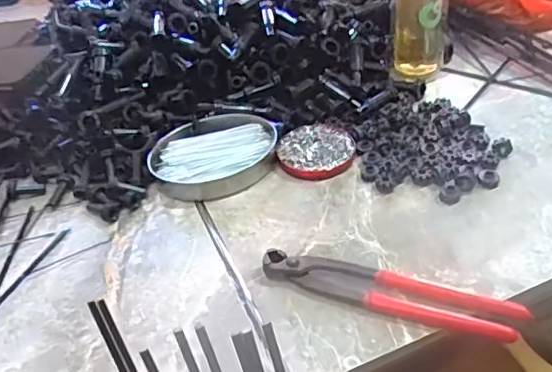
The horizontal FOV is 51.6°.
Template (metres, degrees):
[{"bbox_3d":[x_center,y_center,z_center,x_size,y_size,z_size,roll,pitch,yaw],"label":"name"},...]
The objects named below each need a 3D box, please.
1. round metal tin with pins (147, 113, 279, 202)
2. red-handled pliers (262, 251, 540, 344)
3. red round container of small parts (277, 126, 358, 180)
[{"bbox_3d":[-0.064,-0.033,0.612,0.134,0.022,0.109,-19,43,-13],"label":"round metal tin with pins"},{"bbox_3d":[0.088,0.083,0.456,0.202,0.020,0.036,11,44,20],"label":"red-handled pliers"},{"bbox_3d":[0.043,-0.038,0.611,0.082,0.011,0.077,-4,41,4],"label":"red round container of small parts"}]

